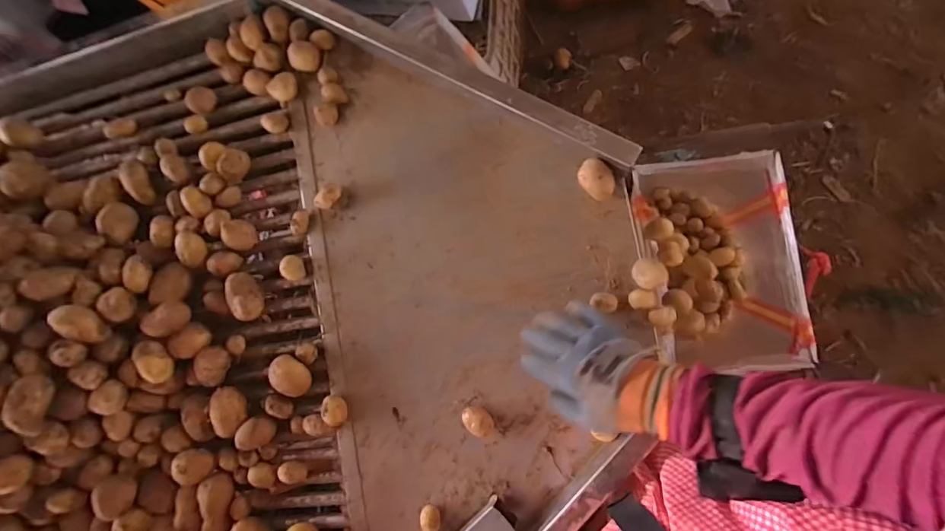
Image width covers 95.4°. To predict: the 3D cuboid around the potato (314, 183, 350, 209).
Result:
[{"bbox_3d":[-0.193,-0.094,0.592,0.035,0.033,0.033,6,90,15],"label":"potato"}]

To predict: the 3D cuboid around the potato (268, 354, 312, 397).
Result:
[{"bbox_3d":[-0.251,0.151,0.601,0.057,0.040,0.046,30,96,14],"label":"potato"}]

